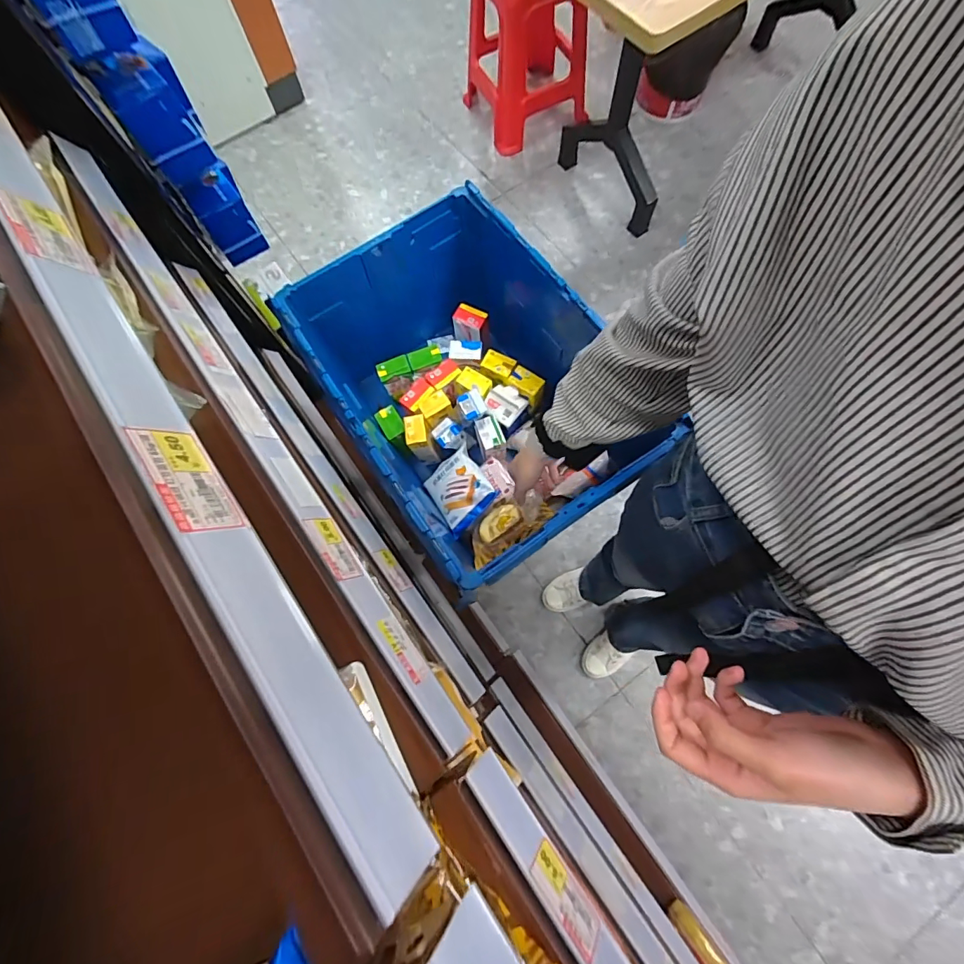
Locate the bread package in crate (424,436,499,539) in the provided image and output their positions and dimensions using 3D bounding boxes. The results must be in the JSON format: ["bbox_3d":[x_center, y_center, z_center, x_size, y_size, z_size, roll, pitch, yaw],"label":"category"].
[{"bbox_3d":[-0.042,0.012,0.866,0.113,0.042,0.141,-39,65,14],"label":"bread package in crate"}]

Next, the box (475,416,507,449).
[{"bbox_3d":[0.017,-0.093,0.862,0.042,0.022,0.058,-20,73,-4],"label":"box"}]

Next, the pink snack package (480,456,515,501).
[{"bbox_3d":[0.029,-0.009,0.849,0.037,0.020,0.085,-24,74,-5],"label":"pink snack package"}]

